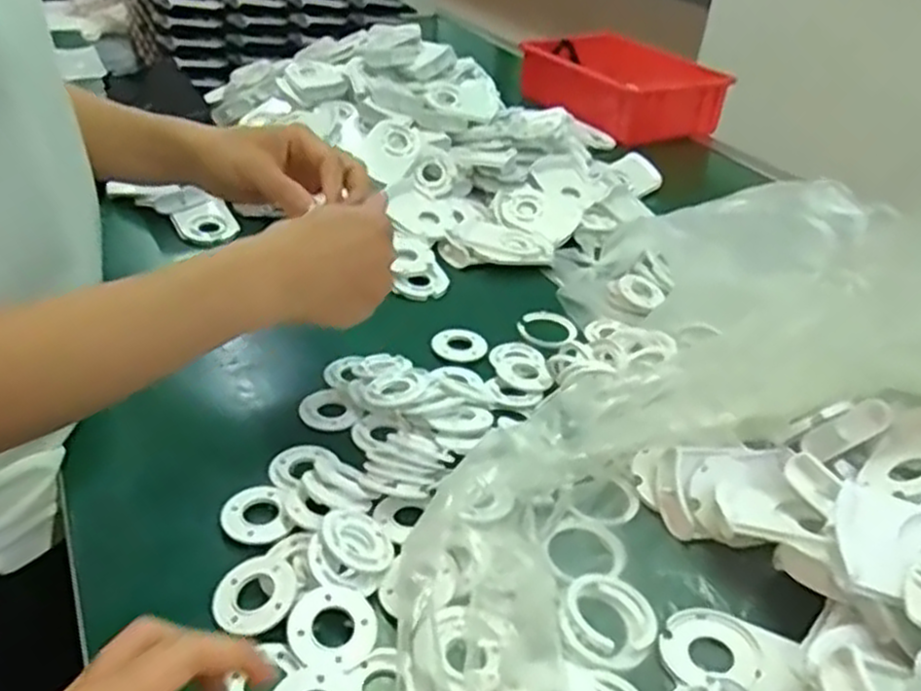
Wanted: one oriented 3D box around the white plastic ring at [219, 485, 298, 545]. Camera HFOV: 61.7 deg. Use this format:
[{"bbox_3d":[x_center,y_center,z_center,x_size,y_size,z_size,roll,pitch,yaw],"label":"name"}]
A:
[{"bbox_3d":[-0.121,0.100,0.456,0.038,0.006,0.041,4,34,-3],"label":"white plastic ring"}]

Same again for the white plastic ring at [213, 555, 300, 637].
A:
[{"bbox_3d":[-0.107,0.128,0.404,0.041,0.005,0.044,0,34,-9],"label":"white plastic ring"}]

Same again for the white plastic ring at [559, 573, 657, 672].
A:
[{"bbox_3d":[0.078,0.147,0.413,0.049,0.011,0.058,21,37,22],"label":"white plastic ring"}]

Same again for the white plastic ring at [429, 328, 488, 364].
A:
[{"bbox_3d":[-0.001,0.000,0.630,0.040,0.004,0.038,3,47,-3],"label":"white plastic ring"}]

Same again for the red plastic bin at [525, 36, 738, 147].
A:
[{"bbox_3d":[0.242,-0.404,1.191,0.206,0.097,0.284,-14,38,-27],"label":"red plastic bin"}]

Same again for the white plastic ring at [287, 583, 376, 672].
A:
[{"bbox_3d":[-0.066,0.144,0.398,0.042,0.012,0.044,4,34,-3],"label":"white plastic ring"}]

